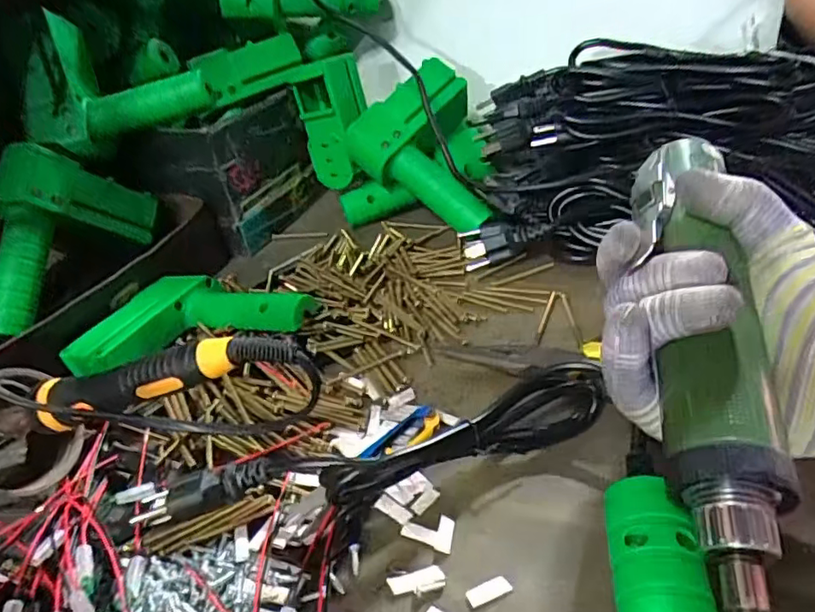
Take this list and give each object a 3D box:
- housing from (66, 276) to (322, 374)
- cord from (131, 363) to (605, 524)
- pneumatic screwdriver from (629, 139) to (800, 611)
[{"bbox_3d":[-0.148,0.018,0.401,0.142,0.033,0.102,7,38,21],"label":"housing"},{"bbox_3d":[-0.015,0.078,0.306,0.255,0.030,0.039,-12,35,-6],"label":"cord"},{"bbox_3d":[0.120,0.021,0.229,0.042,0.033,0.245,3,54,11],"label":"pneumatic screwdriver"}]

